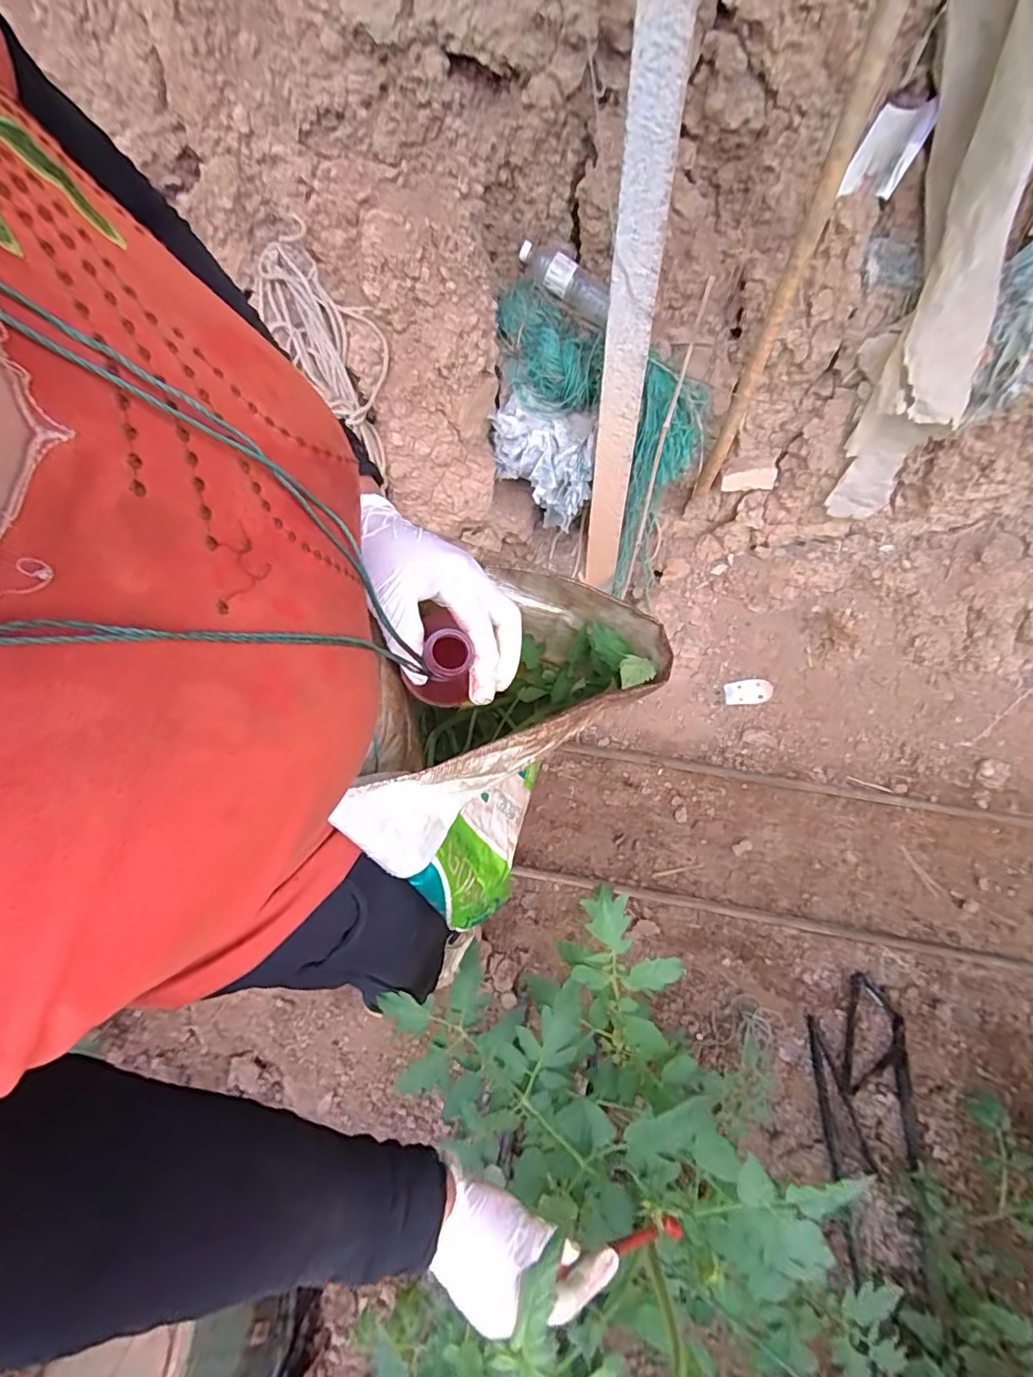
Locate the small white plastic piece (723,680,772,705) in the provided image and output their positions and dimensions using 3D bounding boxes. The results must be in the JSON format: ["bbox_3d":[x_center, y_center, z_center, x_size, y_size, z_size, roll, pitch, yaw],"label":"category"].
[{"bbox_3d":[0.564,0.010,1.355,0.110,0.012,0.058,-3,98,11],"label":"small white plastic piece"}]

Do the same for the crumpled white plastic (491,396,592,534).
[{"bbox_3d":[0.048,-0.449,1.152,0.215,0.233,0.066,19,60,13],"label":"crumpled white plastic"}]

